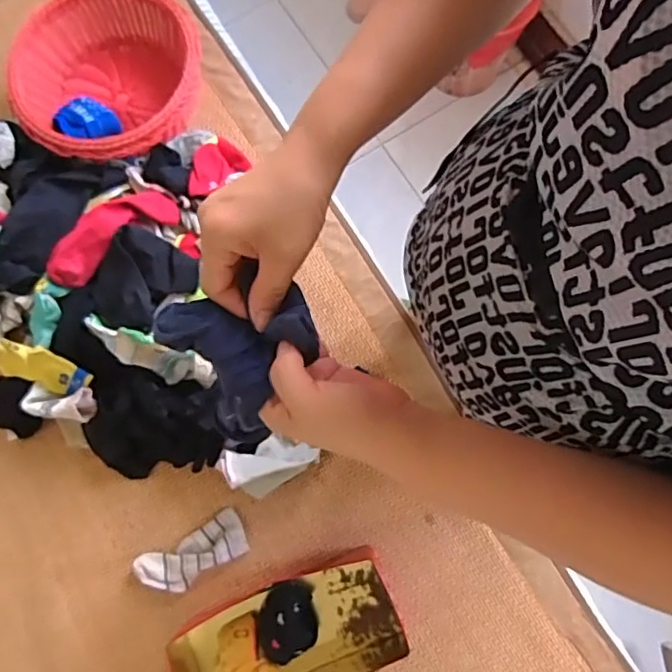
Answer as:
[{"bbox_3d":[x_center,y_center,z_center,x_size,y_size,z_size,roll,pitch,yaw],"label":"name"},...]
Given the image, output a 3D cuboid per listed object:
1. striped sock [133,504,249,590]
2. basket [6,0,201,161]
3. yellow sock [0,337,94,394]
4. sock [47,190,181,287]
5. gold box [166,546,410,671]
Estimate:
[{"bbox_3d":[-0.199,0.307,0.806,0.153,0.028,0.064,-28,75,-7],"label":"striped sock"},{"bbox_3d":[-0.341,-0.388,0.872,0.277,0.098,0.277,0,79,0],"label":"basket"},{"bbox_3d":[-0.402,0.038,0.783,0.150,0.067,0.026,16,36,5],"label":"yellow sock"},{"bbox_3d":[-0.316,-0.144,0.805,0.196,0.080,0.056,-41,82,-7],"label":"sock"},{"bbox_3d":[-0.066,0.409,0.763,0.309,0.076,0.156,-19,79,-5],"label":"gold box"}]

